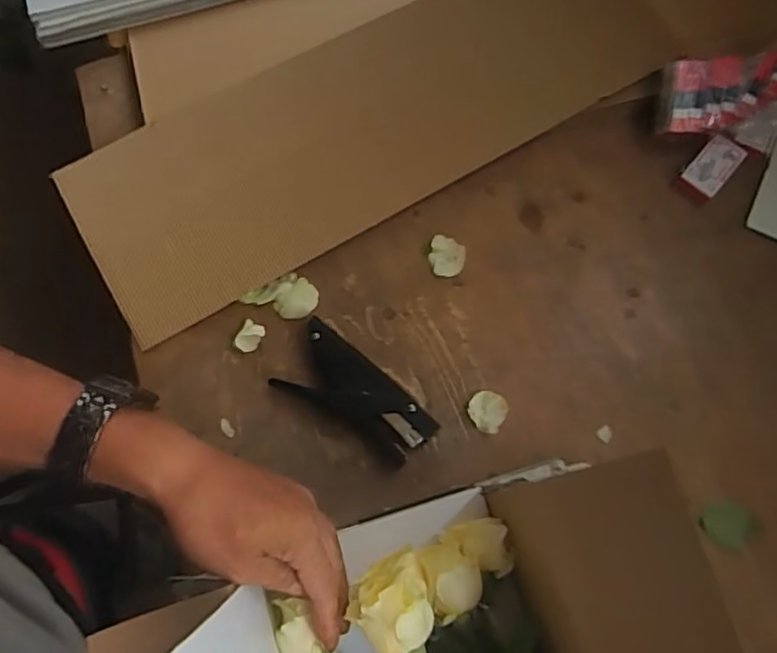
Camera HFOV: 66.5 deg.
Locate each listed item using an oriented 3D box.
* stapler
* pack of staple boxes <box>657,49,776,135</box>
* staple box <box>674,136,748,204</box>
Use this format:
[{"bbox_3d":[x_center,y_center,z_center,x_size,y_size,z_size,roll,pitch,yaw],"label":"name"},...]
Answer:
[{"bbox_3d":[-0.027,0.063,0.542,0.146,0.024,0.069,33,76,9],"label":"stapler"},{"bbox_3d":[0.353,-0.245,0.613,0.150,0.043,0.079,-12,74,-4],"label":"pack of staple boxes"},{"bbox_3d":[0.334,-0.163,0.615,0.042,0.021,0.070,40,77,11],"label":"staple box"}]

